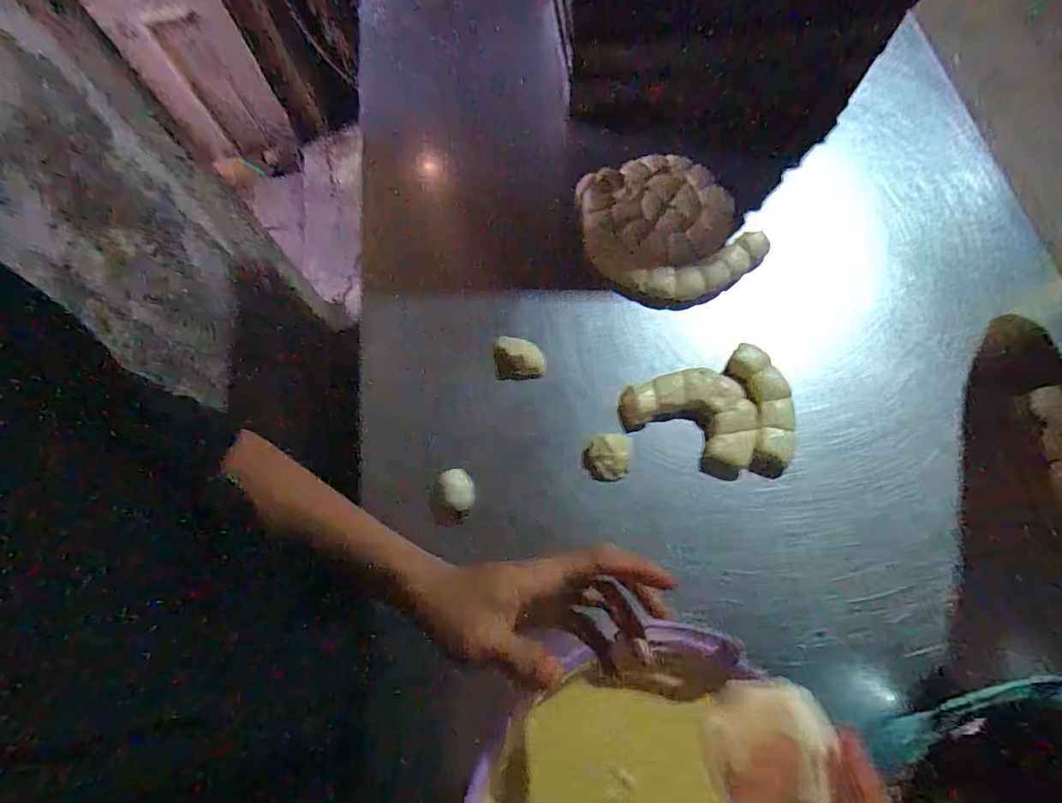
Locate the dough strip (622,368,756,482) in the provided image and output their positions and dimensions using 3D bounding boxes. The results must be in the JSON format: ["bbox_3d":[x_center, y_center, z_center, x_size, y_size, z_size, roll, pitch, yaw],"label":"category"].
[{"bbox_3d":[0.188,0.010,0.572,0.152,0.023,0.104,29,74,12],"label":"dough strip"}]

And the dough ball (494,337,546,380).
[{"bbox_3d":[-0.014,-0.053,0.598,0.057,0.027,0.042,-10,70,-1],"label":"dough ball"}]

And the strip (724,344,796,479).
[{"bbox_3d":[0.265,0.007,0.570,0.056,0.024,0.151,-3,70,2],"label":"strip"}]

